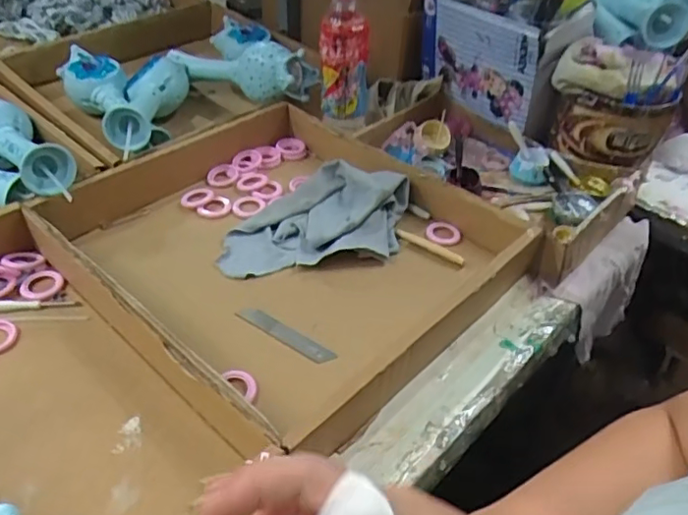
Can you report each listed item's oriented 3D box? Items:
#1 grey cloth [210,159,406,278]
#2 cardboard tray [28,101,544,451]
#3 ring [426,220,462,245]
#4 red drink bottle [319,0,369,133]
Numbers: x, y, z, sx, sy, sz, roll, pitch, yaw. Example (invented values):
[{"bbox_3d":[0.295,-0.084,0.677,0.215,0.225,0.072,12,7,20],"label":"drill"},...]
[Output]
[{"bbox_3d":[-0.024,-0.047,0.608,0.208,0.058,0.106,-7,43,-13],"label":"grey cloth"},{"bbox_3d":[-0.056,-0.020,0.577,0.372,0.057,0.342,34,49,29],"label":"cardboard tray"},{"bbox_3d":[0.108,-0.027,0.631,0.037,0.008,0.034,3,42,-3],"label":"ring"},{"bbox_3d":[0.002,-0.245,0.706,0.063,0.173,0.048,5,42,0],"label":"red drink bottle"}]

